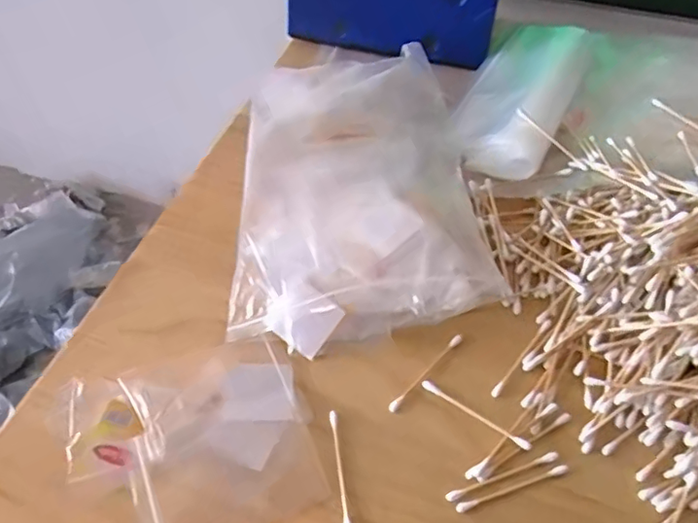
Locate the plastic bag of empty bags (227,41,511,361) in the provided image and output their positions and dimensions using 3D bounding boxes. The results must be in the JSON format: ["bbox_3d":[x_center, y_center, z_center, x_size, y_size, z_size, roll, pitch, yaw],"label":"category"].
[{"bbox_3d":[0.000,-0.061,0.411,0.182,0.040,0.247,-6,54,-6],"label":"plastic bag of empty bags"}]

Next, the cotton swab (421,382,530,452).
[{"bbox_3d":[0.077,0.092,0.335,0.070,0.004,0.006,29,58,19],"label":"cotton swab"}]

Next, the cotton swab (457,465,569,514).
[{"bbox_3d":[0.093,0.128,0.312,0.070,0.004,0.005,-15,55,-12],"label":"cotton swab"}]

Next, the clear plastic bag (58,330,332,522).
[{"bbox_3d":[-0.089,0.104,0.315,0.130,0.017,0.111,-18,56,-14],"label":"clear plastic bag"}]

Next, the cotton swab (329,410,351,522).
[{"bbox_3d":[-0.005,0.120,0.315,0.005,0.004,0.071,-6,54,-6],"label":"cotton swab"}]

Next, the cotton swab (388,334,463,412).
[{"bbox_3d":[0.050,0.070,0.353,0.005,0.004,0.071,38,61,24],"label":"cotton swab"}]

